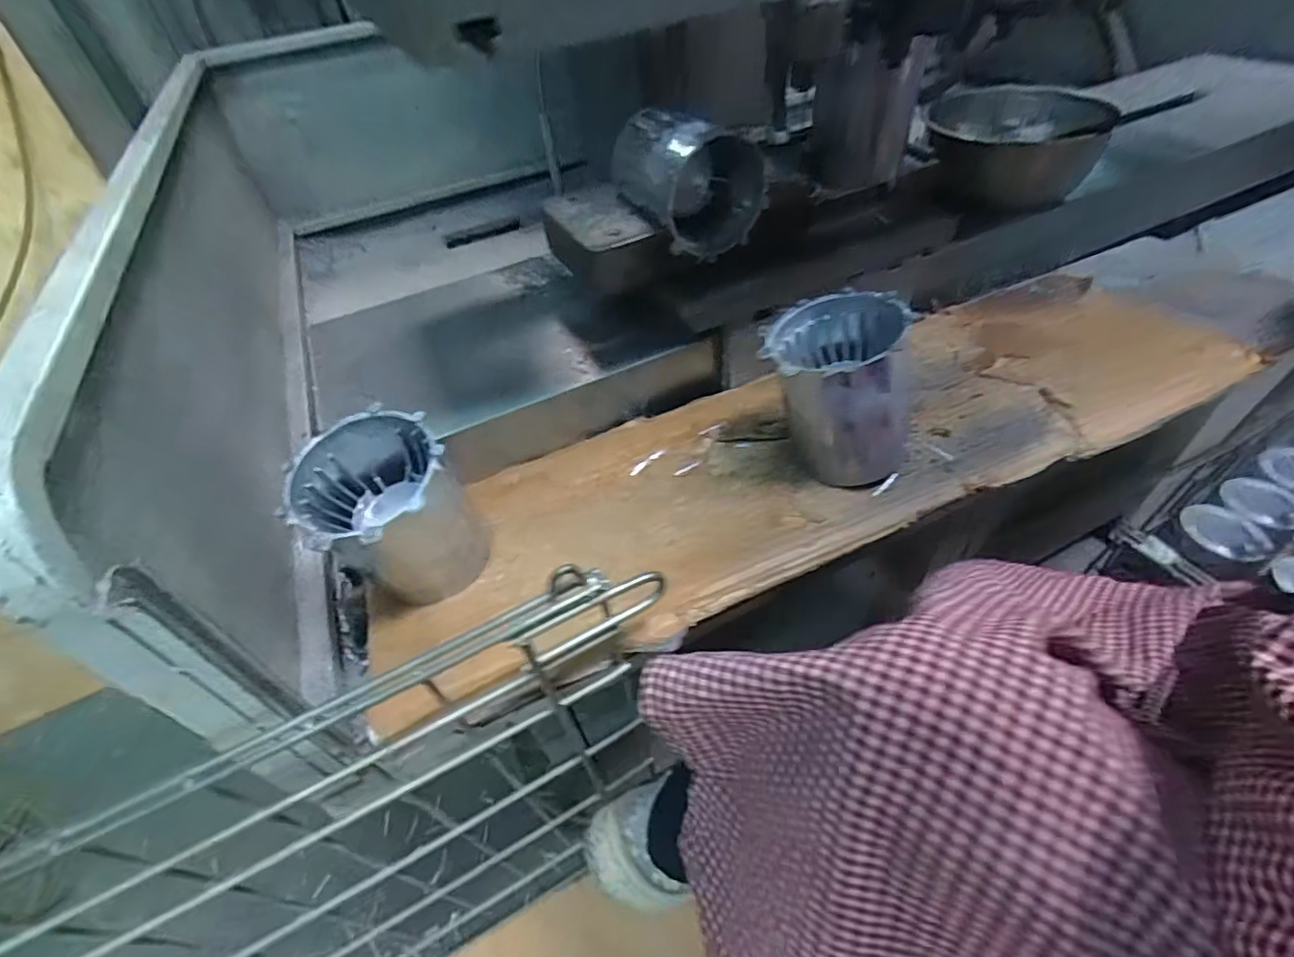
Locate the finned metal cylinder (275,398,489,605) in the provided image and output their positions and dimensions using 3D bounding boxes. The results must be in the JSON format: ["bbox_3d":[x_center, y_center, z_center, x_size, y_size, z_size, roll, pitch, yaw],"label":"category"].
[{"bbox_3d":[-0.166,0.031,0.394,0.097,0.122,0.101,-34,52,-23],"label":"finned metal cylinder"}]

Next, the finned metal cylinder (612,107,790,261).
[{"bbox_3d":[0.036,-0.262,0.503,0.108,0.085,0.124,-18,48,-10],"label":"finned metal cylinder"}]

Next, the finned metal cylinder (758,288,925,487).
[{"bbox_3d":[0.135,-0.065,0.436,0.094,0.121,0.098,-4,47,3],"label":"finned metal cylinder"}]

